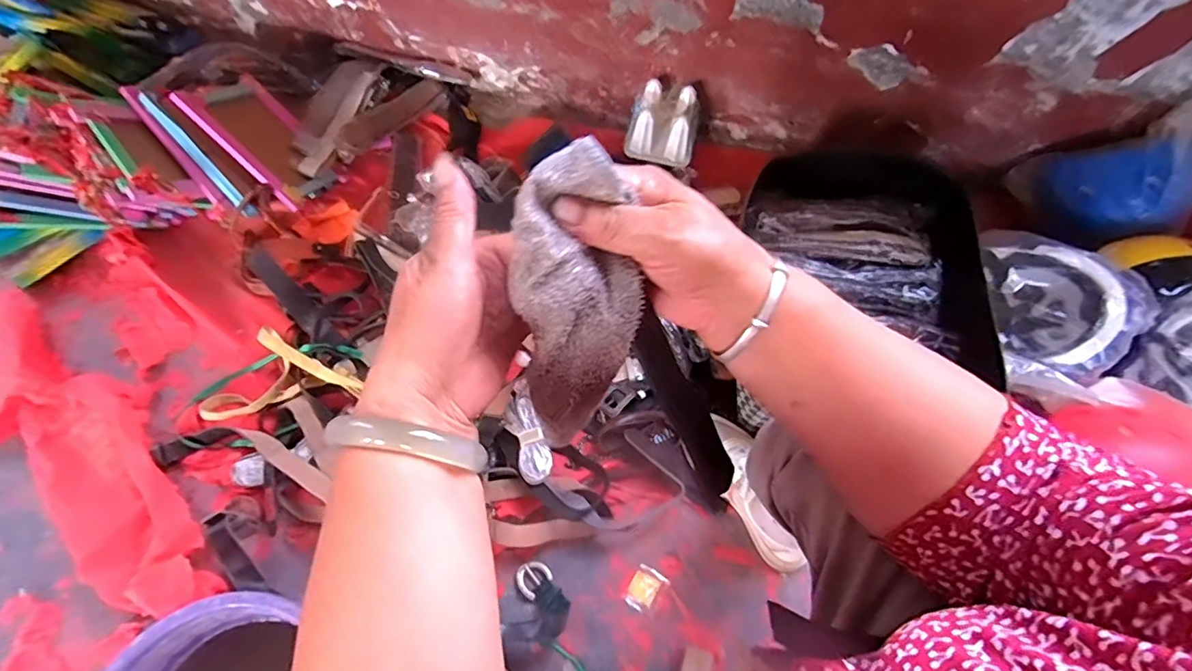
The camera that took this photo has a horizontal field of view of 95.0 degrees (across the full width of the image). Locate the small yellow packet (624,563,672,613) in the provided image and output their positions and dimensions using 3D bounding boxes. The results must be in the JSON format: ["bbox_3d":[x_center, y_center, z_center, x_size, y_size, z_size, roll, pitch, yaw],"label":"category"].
[{"bbox_3d":[0.067,0.346,0.747,0.042,0.007,0.055,33,69,11],"label":"small yellow packet"}]

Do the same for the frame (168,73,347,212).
[{"bbox_3d":[-0.536,-0.322,0.901,0.212,0.026,0.158,50,28,-19],"label":"frame"}]

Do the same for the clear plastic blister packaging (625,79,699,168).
[{"bbox_3d":[0.122,-0.379,0.984,0.121,0.095,0.096,14,66,4],"label":"clear plastic blister packaging"}]

